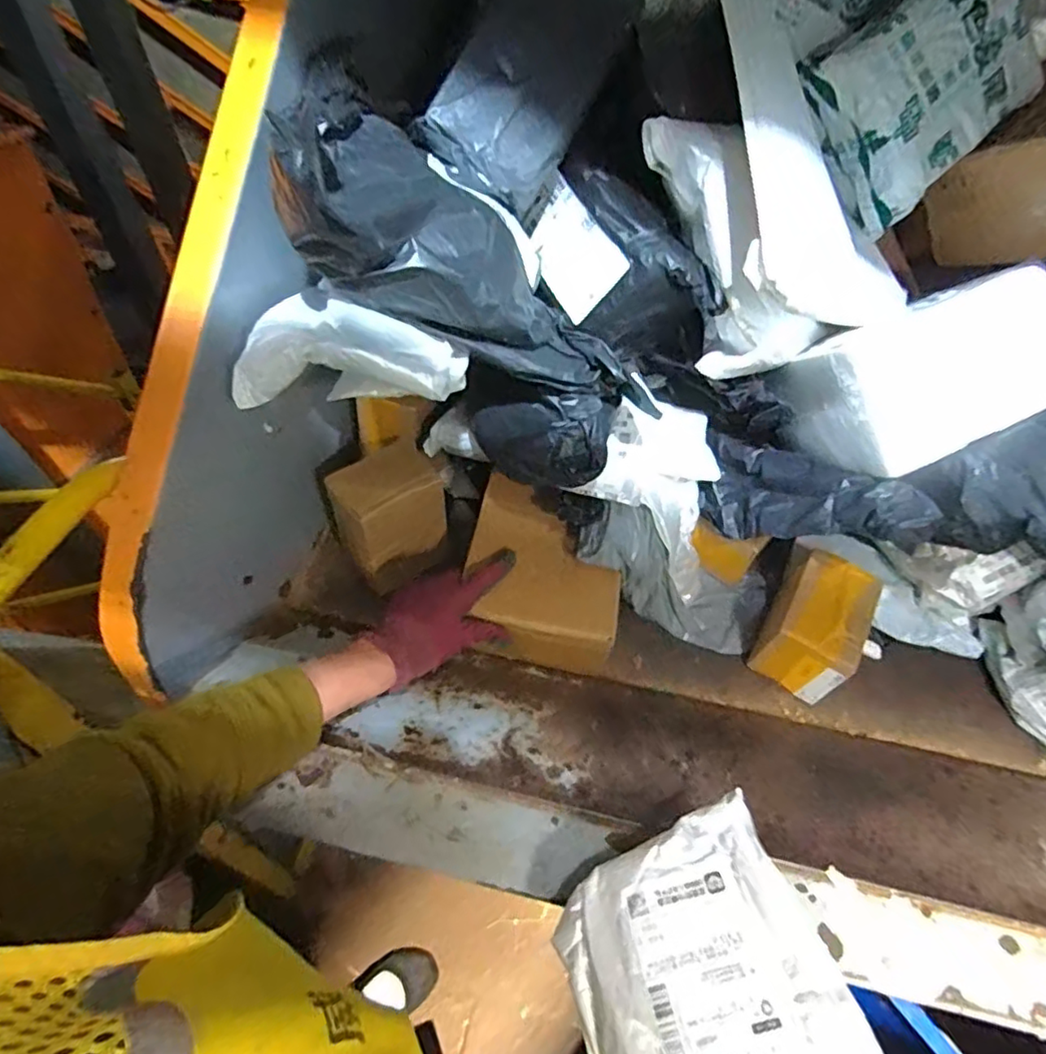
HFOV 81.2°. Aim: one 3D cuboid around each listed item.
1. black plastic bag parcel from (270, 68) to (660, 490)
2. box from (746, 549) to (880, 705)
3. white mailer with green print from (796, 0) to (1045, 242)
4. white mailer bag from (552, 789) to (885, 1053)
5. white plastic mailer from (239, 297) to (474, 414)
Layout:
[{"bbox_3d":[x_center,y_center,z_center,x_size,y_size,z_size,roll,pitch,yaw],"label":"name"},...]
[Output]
[{"bbox_3d":[-0.040,-0.196,0.507,0.122,0.344,0.161,-20,41,37],"label":"black plastic bag parcel"},{"bbox_3d":[0.320,0.103,0.667,0.090,0.089,0.133,29,57,18],"label":"box"},{"bbox_3d":[0.369,-0.399,0.553,0.177,0.173,0.058,-40,30,14],"label":"white mailer with green print"},{"bbox_3d":[0.114,0.300,0.353,0.155,0.047,0.219,-23,49,-3],"label":"white mailer bag"},{"bbox_3d":[-0.132,-0.125,0.457,0.174,0.068,0.085,-5,53,-6],"label":"white plastic mailer"}]

